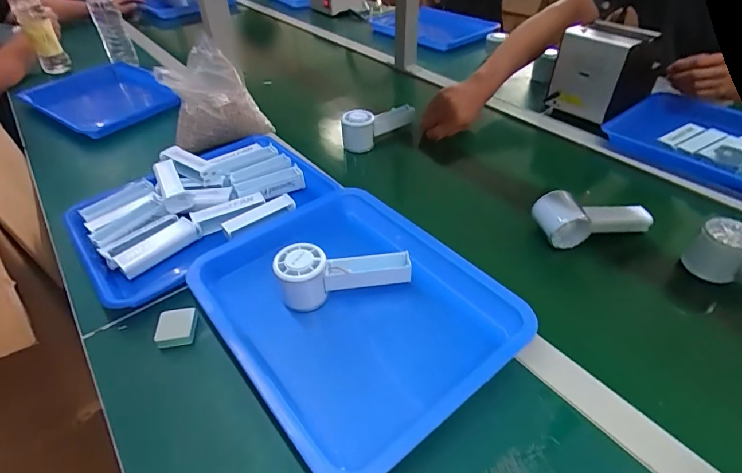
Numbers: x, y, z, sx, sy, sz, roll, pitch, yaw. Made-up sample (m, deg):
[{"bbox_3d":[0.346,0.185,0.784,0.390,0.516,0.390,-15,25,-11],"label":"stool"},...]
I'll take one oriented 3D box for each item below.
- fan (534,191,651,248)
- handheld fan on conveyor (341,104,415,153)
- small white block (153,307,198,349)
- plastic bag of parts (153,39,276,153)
[{"bbox_3d":[0.295,-0.028,0.564,0.160,0.054,0.063,-6,42,-5],"label":"fan"},{"bbox_3d":[0.013,-0.215,0.785,0.050,0.066,0.163,29,50,30],"label":"handheld fan on conveyor"},{"bbox_3d":[-0.213,0.100,0.469,0.040,0.017,0.039,-8,42,-7],"label":"small white block"},{"bbox_3d":[-0.281,-0.253,0.765,0.168,0.128,0.149,-17,44,-16],"label":"plastic bag of parts"}]

